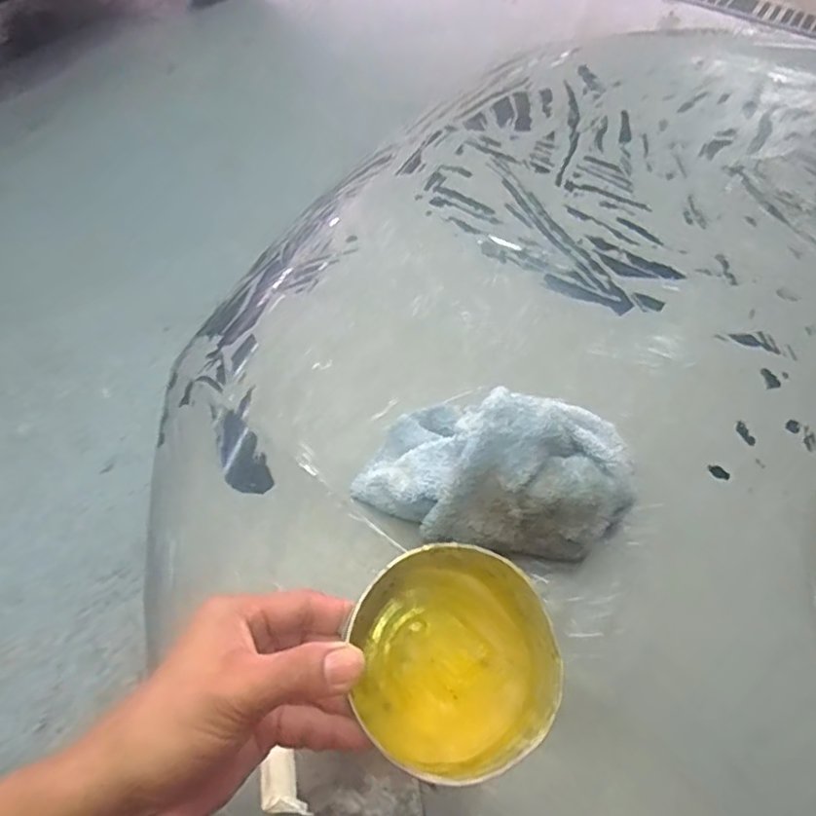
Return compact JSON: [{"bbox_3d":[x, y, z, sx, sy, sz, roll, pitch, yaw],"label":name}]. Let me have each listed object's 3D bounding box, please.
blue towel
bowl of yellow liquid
[{"bbox_3d":[0.063,0.039,0.473,0.203,0.093,0.128,8,56,5],"label":"blue towel"},{"bbox_3d":[0.021,0.118,0.317,0.100,0.067,0.109,-17,57,-11],"label":"bowl of yellow liquid"}]

